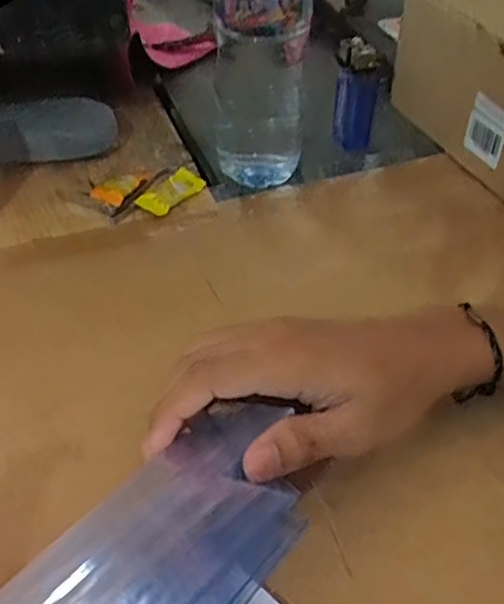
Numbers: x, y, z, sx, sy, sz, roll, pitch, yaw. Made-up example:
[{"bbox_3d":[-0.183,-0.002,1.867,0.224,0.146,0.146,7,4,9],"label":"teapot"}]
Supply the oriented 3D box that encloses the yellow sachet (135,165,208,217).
[{"bbox_3d":[-0.059,-0.081,0.463,0.027,0.010,0.054,29,51,24],"label":"yellow sachet"}]

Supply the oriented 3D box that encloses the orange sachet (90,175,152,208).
[{"bbox_3d":[-0.099,-0.084,0.463,0.027,0.011,0.045,18,47,16],"label":"orange sachet"}]

